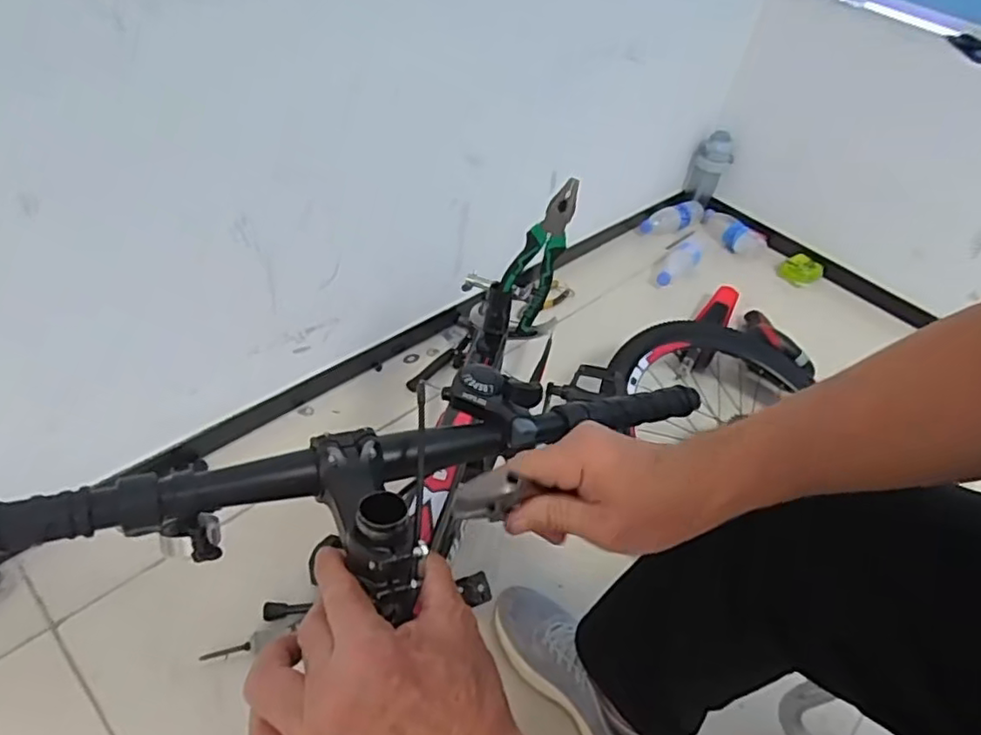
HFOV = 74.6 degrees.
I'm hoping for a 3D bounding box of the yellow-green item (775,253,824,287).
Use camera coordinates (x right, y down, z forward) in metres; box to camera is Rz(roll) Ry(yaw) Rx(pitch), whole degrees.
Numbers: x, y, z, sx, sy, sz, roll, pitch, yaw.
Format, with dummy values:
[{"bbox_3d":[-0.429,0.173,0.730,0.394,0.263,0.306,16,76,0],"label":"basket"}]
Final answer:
[{"bbox_3d":[0.801,-0.254,1.664,0.102,0.038,0.097,7,43,-6],"label":"yellow-green item"}]

